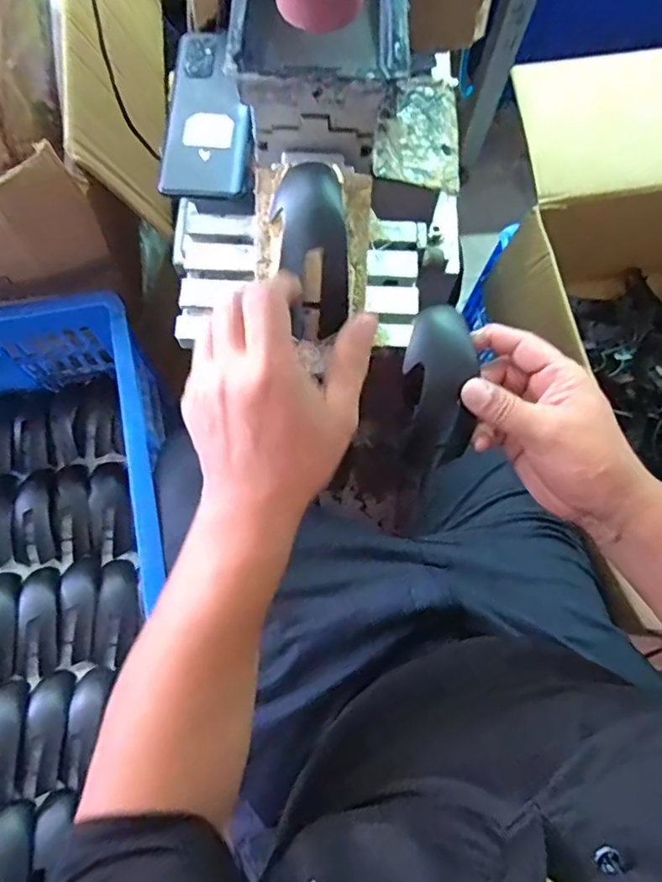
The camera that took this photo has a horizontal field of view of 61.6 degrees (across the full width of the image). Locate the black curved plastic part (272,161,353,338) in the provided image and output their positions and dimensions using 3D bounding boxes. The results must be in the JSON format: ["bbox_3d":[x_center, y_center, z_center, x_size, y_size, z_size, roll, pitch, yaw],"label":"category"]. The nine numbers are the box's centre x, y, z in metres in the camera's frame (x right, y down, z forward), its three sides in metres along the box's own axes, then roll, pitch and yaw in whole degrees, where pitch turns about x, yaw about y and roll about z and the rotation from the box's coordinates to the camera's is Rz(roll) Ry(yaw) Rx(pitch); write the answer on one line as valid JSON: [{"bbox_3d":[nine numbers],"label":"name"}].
[{"bbox_3d":[-0.012,-0.135,0.389,0.046,0.033,0.117,-9,98,-4],"label":"black curved plastic part"}]

